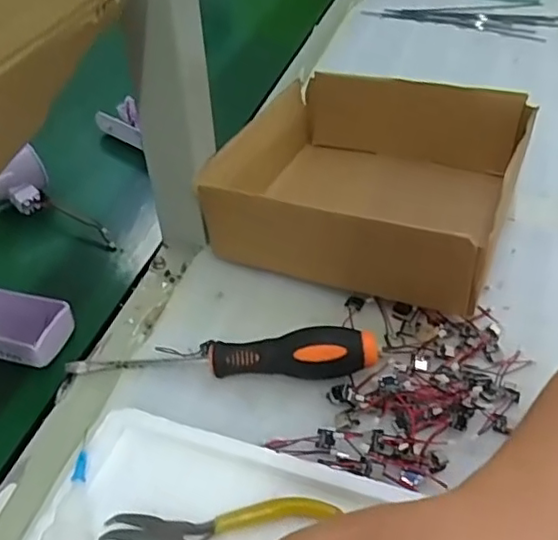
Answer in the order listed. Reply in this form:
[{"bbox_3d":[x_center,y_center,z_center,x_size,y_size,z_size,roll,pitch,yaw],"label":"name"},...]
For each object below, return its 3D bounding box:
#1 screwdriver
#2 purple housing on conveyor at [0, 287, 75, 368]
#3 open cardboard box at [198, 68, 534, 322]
[{"bbox_3d":[-0.037,0.049,0.385,0.196,0.031,0.027,4,43,4],"label":"screwdriver"},{"bbox_3d":[-0.202,0.037,0.428,0.115,0.024,0.051,11,44,11],"label":"purple housing on conveyor"},{"bbox_3d":[0.073,-0.077,0.480,0.205,0.078,0.212,18,46,18],"label":"open cardboard box"}]

